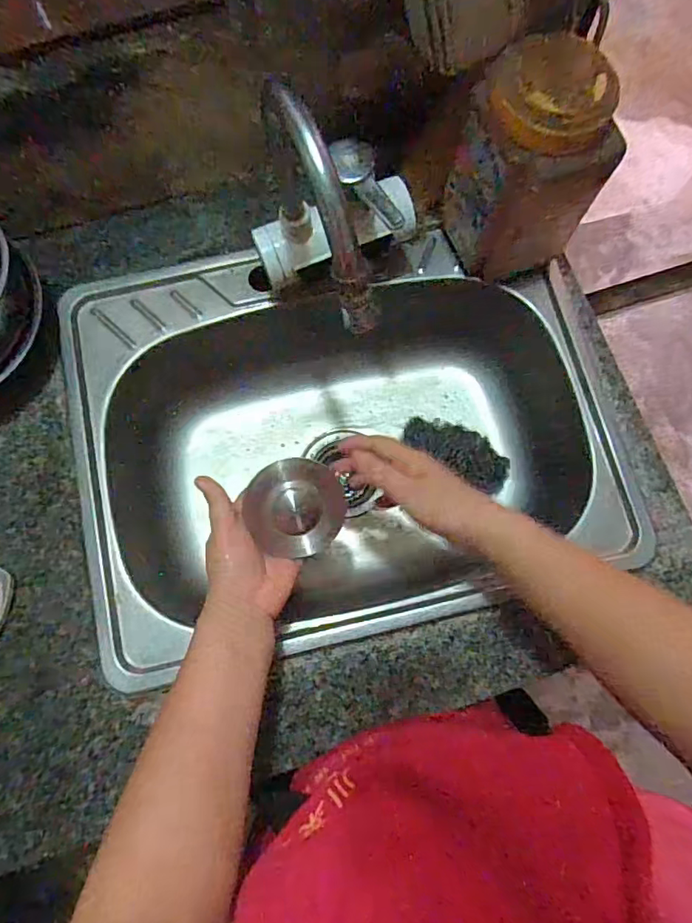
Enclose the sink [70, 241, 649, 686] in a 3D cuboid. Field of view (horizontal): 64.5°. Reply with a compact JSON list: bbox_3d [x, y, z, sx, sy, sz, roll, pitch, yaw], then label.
[{"bbox_3d":[-0.001,-0.035,0.655,0.555,0.192,0.431,-14,77,-3],"label":"sink"}]

